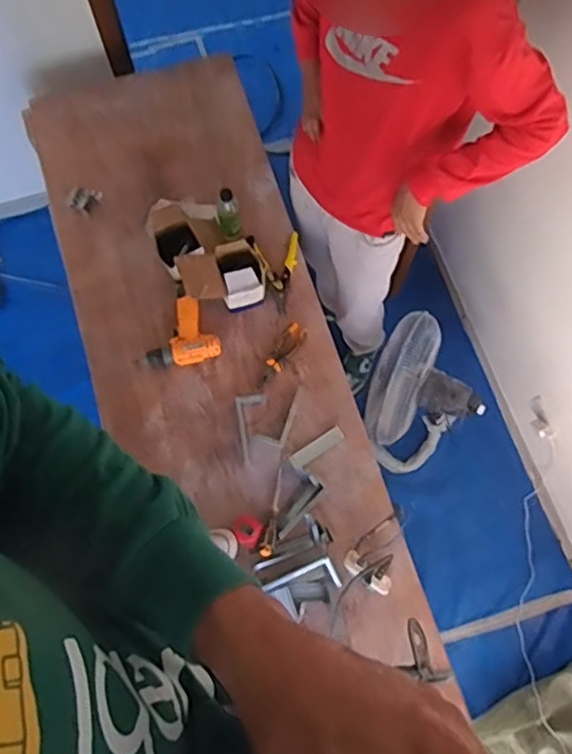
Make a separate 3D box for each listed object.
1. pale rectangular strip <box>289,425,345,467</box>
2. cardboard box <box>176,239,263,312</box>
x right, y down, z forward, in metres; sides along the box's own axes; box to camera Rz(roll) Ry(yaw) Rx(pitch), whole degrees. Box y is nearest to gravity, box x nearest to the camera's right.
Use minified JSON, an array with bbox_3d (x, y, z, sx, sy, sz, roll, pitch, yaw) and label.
[{"bbox_3d":[0.074,0.170,1.488,0.140,0.027,0.033,-33,76,-11],"label":"pale rectangular strip"},{"bbox_3d":[-0.153,-0.234,1.538,0.192,0.126,0.138,-22,74,-7],"label":"cardboard box"}]

